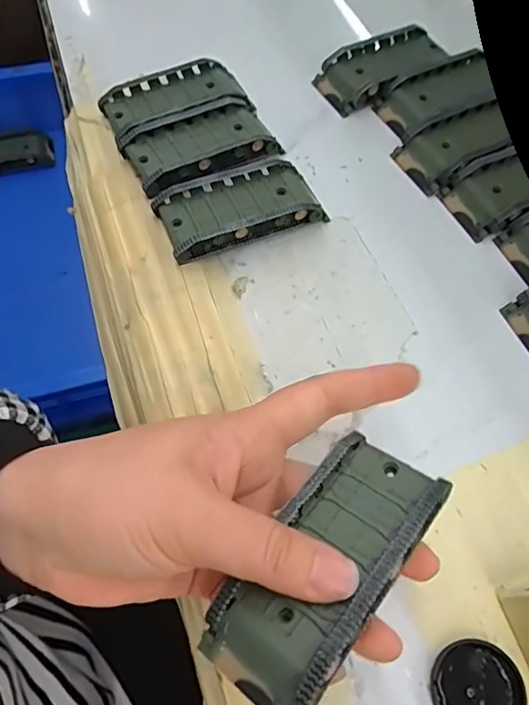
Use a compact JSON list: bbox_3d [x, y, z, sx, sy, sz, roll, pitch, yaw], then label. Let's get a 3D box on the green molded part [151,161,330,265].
[{"bbox_3d":[-0.015,-0.086,0.310,0.092,0.023,0.044,-21,66,-11],"label":"green molded part"}]

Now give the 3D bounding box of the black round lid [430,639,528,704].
[{"bbox_3d":[0.086,0.136,0.211,0.035,0.007,0.034,1,64,-1],"label":"black round lid"}]

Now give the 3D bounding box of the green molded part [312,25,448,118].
[{"bbox_3d":[0.086,-0.203,0.374,0.097,0.020,0.044,-26,67,-14],"label":"green molded part"}]

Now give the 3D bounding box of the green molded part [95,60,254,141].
[{"bbox_3d":[-0.060,-0.169,0.351,0.092,0.017,0.044,-21,66,-12],"label":"green molded part"}]

